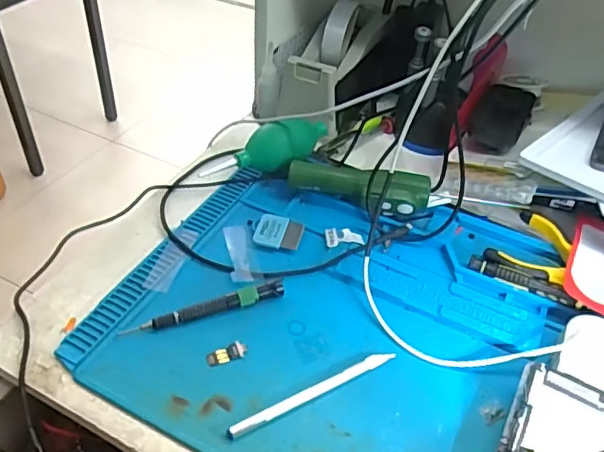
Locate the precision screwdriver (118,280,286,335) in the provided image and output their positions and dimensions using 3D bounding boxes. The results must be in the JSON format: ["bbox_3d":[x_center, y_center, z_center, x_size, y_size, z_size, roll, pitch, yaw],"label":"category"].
[{"bbox_3d":[-0.075,0.066,0.447,0.129,0.014,0.013,-14,46,-19],"label":"precision screwdriver"}]

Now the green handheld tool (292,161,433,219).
[{"bbox_3d":[0.056,-0.037,0.549,0.133,0.038,0.031,11,43,7],"label":"green handheld tool"}]

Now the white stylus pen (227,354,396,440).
[{"bbox_3d":[0.010,0.119,0.405,0.137,0.008,0.011,-22,49,-26],"label":"white stylus pen"}]

